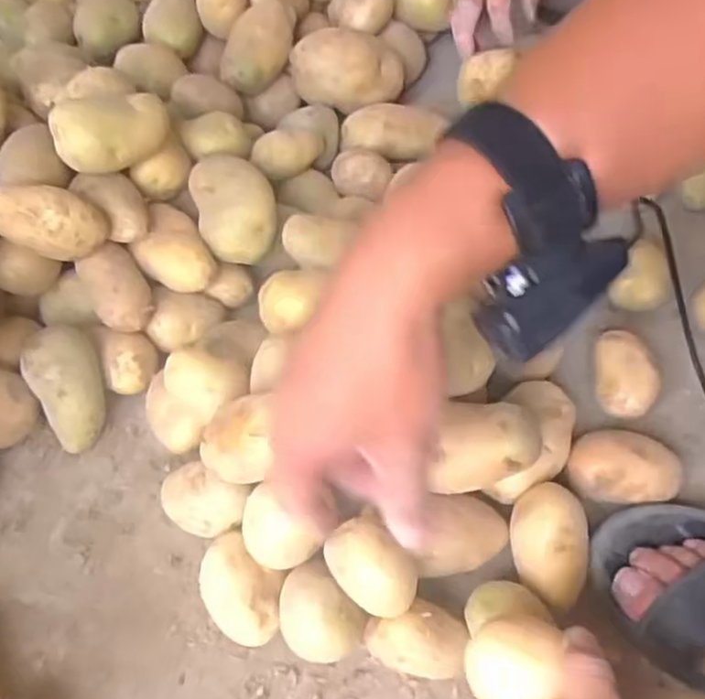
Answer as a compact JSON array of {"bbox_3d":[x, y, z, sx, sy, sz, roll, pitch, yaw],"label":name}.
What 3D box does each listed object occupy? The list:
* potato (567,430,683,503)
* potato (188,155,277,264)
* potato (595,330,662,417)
[{"bbox_3d":[0.187,0.085,0.509,0.076,0.044,0.050,-3,55,0],"label":"potato"},{"bbox_3d":[-0.096,-0.117,0.598,0.065,0.040,0.090,-15,95,-12],"label":"potato"},{"bbox_3d":[0.203,0.024,0.547,0.043,0.046,0.065,4,55,5],"label":"potato"}]

